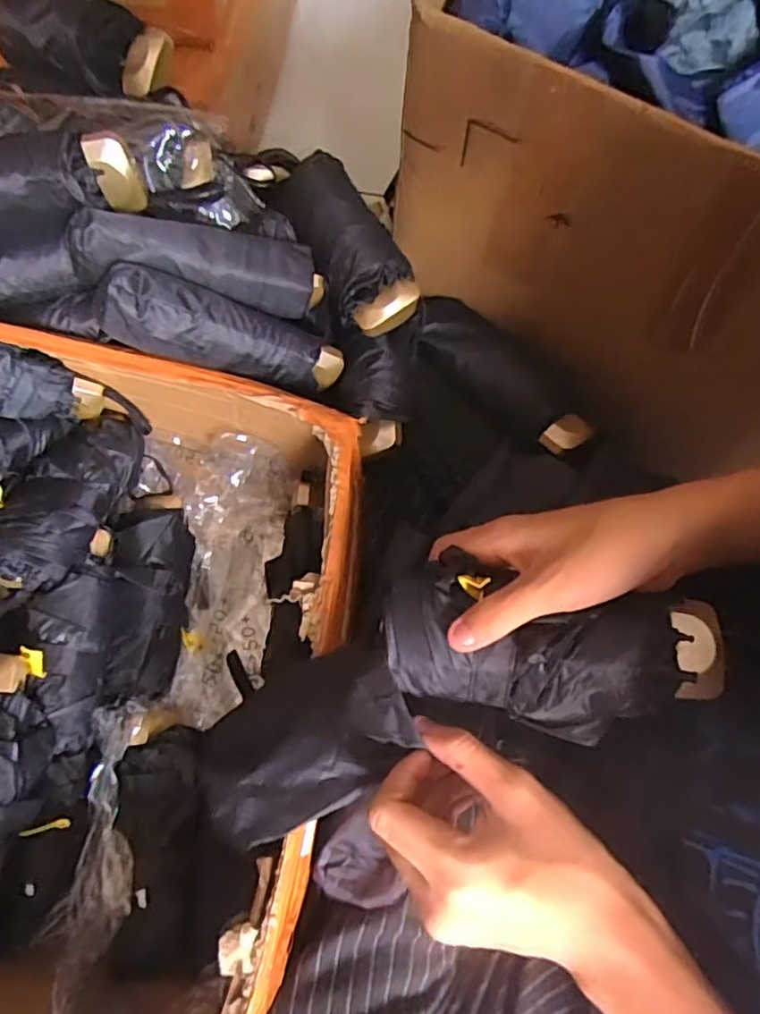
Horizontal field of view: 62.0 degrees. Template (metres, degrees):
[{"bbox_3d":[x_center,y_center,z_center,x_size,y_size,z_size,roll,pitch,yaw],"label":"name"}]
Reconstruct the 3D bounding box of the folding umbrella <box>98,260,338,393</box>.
[{"bbox_3d":[-0.110,-0.121,0.455,0.178,0.054,0.046,10,63,-35],"label":"folding umbrella"}]

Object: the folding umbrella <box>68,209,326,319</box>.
[{"bbox_3d":[-0.123,-0.173,0.444,0.165,0.039,0.047,3,66,-25],"label":"folding umbrella"}]

